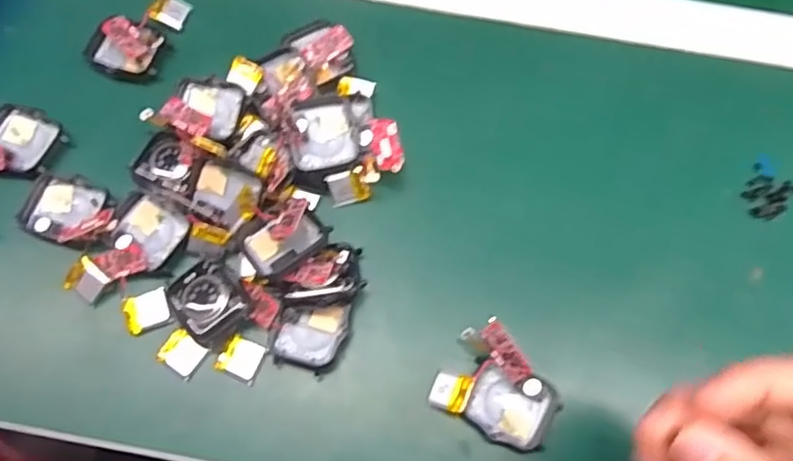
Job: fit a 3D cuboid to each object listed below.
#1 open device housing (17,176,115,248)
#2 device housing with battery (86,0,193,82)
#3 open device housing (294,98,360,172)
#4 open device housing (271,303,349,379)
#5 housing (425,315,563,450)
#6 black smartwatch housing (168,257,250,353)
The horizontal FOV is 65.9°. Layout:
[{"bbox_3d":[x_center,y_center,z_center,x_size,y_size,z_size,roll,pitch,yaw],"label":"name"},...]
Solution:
[{"bbox_3d":[-0.184,-0.010,0.341,0.047,0.014,0.036,20,70,5],"label":"open device housing"},{"bbox_3d":[-0.161,-0.125,0.388,0.044,0.014,0.067,32,72,9],"label":"device housing with battery"},{"bbox_3d":[-0.040,-0.055,0.344,0.035,0.013,0.039,-10,70,-6],"label":"open device housing"},{"bbox_3d":[-0.045,0.056,0.326,0.034,0.014,0.037,15,70,3],"label":"open device housing"},{"bbox_3d":[0.054,0.080,0.310,0.061,0.023,0.047,30,72,9],"label":"housing"},{"bbox_3d":[-0.099,0.038,0.322,0.041,0.014,0.035,33,72,10],"label":"black smartwatch housing"}]

